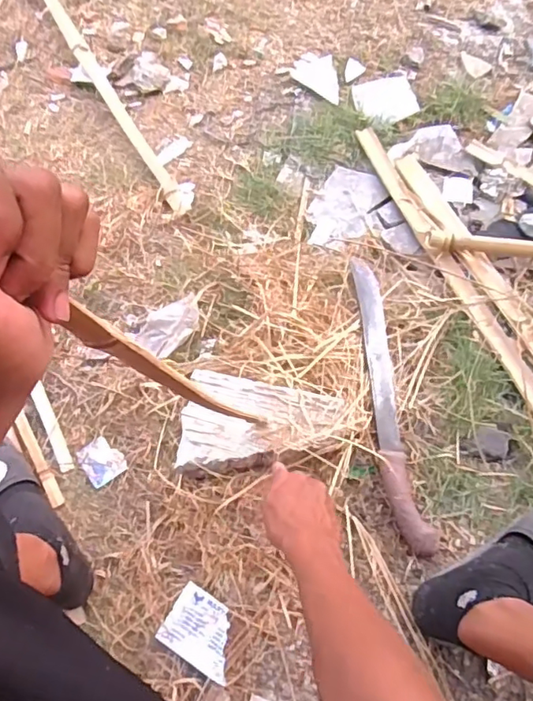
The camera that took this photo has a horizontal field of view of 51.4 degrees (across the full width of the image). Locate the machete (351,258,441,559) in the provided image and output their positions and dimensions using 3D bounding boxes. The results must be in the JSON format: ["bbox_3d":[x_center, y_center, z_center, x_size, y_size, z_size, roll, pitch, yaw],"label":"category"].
[{"bbox_3d":[0.159,0.058,0.743,0.062,0.037,0.413,-7,68,-3],"label":"machete"}]

